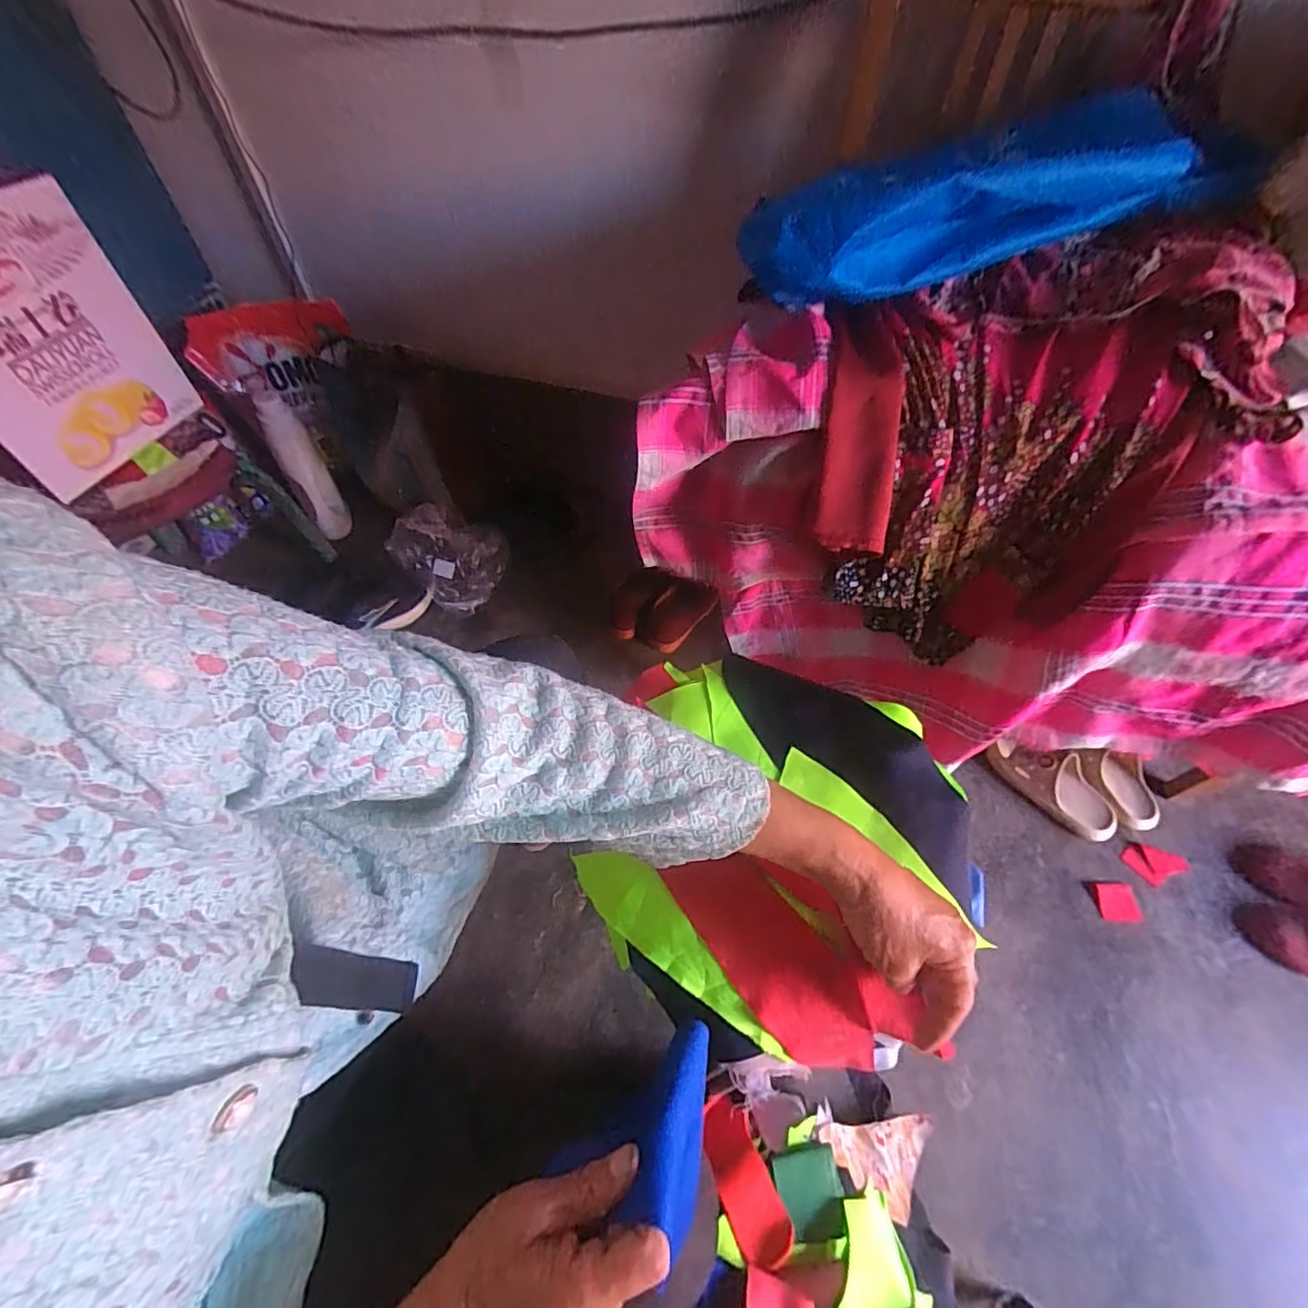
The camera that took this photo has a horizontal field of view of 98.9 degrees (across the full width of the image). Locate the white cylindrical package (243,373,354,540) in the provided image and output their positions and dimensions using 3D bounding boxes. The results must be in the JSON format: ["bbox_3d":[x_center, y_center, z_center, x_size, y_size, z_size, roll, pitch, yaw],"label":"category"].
[{"bbox_3d":[-0.692,-0.375,1.101,0.072,0.301,0.080,-27,42,-17],"label":"white cylindrical package"}]

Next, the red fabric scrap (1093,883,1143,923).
[{"bbox_3d":[0.689,0.368,0.830,0.058,0.004,0.052,2,59,-2],"label":"red fabric scrap"}]

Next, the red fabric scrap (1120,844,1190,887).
[{"bbox_3d":[0.780,0.321,0.871,0.092,0.008,0.062,-20,62,-14],"label":"red fabric scrap"}]

